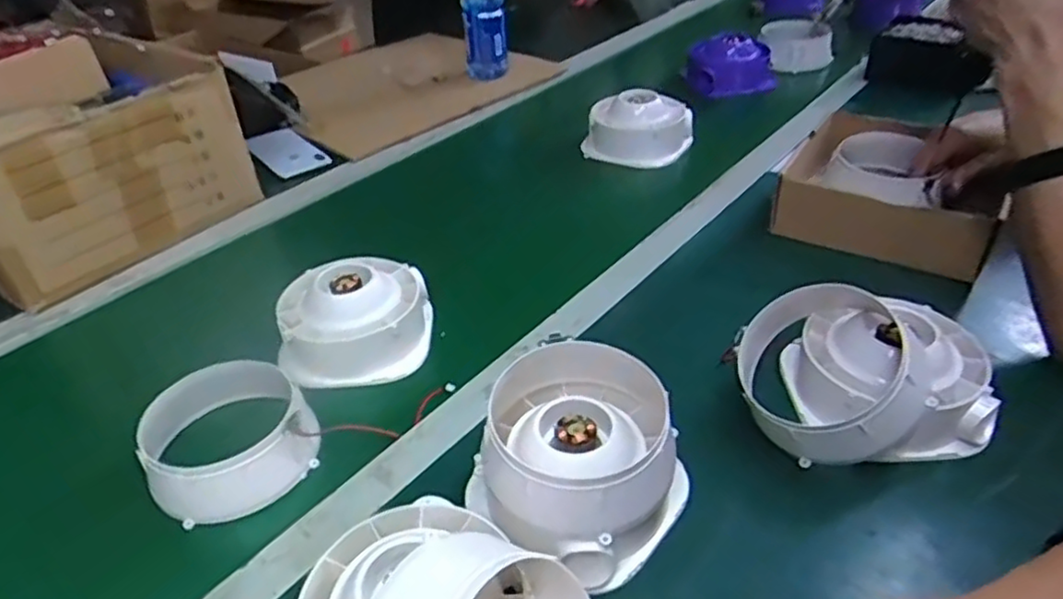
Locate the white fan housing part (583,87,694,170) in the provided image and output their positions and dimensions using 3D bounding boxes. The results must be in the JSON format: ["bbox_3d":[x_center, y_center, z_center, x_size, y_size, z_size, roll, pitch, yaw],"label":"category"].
[{"bbox_3d":[0.151,-0.241,0.959,0.149,0.076,0.101,11,41,18],"label":"white fan housing part"}]

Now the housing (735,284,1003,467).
[{"bbox_3d":[0.250,0.058,0.521,0.177,0.097,0.134,0,39,6],"label":"housing"}]

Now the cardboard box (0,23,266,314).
[{"bbox_3d":[-0.570,-0.208,0.829,0.385,0.204,0.318,25,47,31],"label":"cardboard box"}]

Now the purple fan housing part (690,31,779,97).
[{"bbox_3d":[0.331,-0.385,1.135,0.137,0.080,0.106,6,40,12],"label":"purple fan housing part"}]

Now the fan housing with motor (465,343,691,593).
[{"bbox_3d":[0.032,0.102,0.468,0.131,0.095,0.126,-3,39,2],"label":"fan housing with motor"}]

